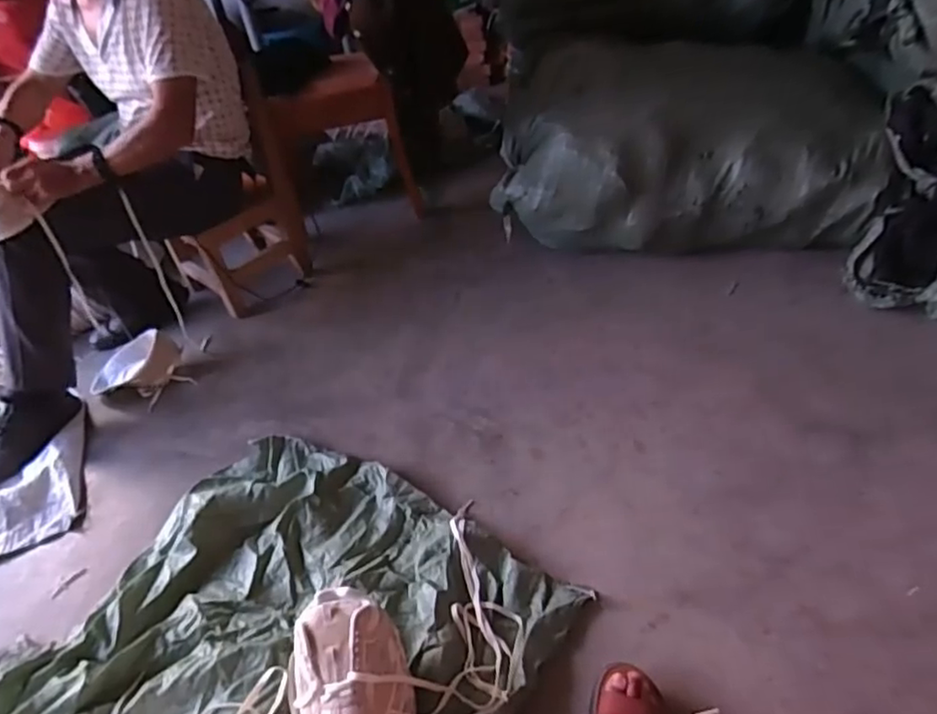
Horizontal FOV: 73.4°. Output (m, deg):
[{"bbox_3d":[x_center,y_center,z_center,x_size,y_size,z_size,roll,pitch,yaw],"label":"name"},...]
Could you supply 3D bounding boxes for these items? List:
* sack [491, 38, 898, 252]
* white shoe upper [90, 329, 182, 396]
[{"bbox_3d":[0.556,-0.559,1.681,0.920,0.412,0.483,3,42,13],"label":"sack"},{"bbox_3d":[-0.827,0.028,1.548,0.223,0.119,0.112,-13,41,-5],"label":"white shoe upper"}]

